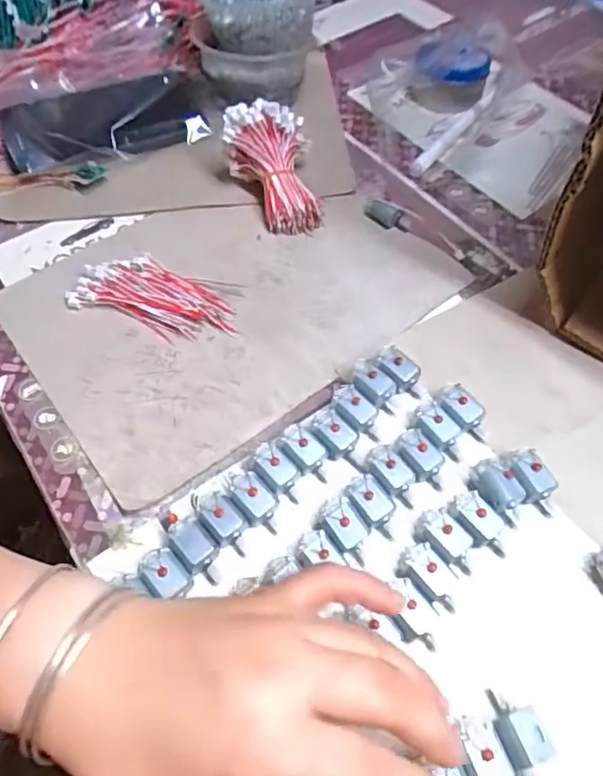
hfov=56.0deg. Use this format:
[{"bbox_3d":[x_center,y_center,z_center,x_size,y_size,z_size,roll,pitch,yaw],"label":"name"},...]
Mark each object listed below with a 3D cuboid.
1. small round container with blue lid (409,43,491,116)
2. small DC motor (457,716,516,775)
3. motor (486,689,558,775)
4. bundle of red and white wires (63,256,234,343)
[{"bbox_3d":[0.126,-0.266,0.484,0.061,0.030,0.061,13,60,10],"label":"small round container with blue lid"},{"bbox_3d":[0.079,0.163,0.245,0.018,0.017,0.038,-16,60,-7],"label":"small DC motor"},{"bbox_3d":[0.096,0.153,0.251,0.020,0.022,0.034,-11,59,-4],"label":"motor"},{"bbox_3d":[-0.101,-0.062,0.388,0.110,0.012,0.052,22,62,15],"label":"bundle of red and white wires"}]

